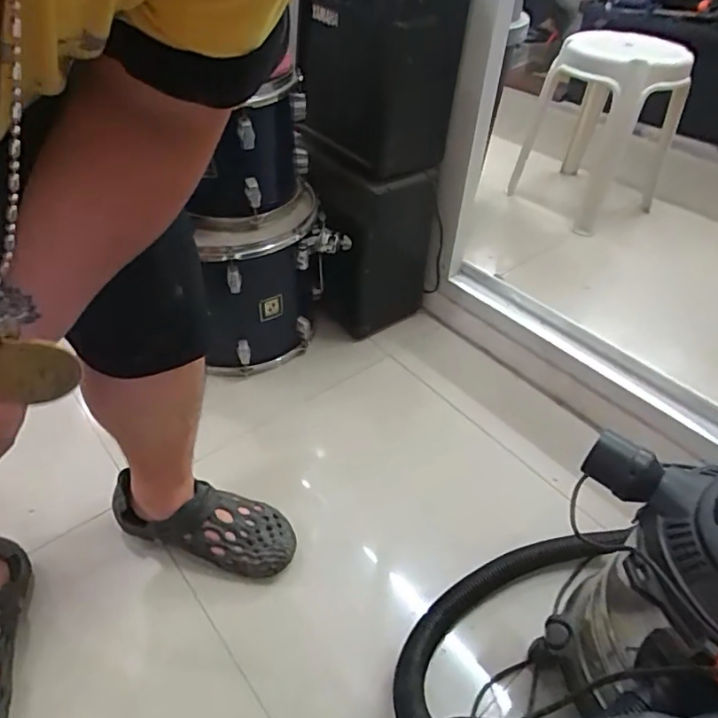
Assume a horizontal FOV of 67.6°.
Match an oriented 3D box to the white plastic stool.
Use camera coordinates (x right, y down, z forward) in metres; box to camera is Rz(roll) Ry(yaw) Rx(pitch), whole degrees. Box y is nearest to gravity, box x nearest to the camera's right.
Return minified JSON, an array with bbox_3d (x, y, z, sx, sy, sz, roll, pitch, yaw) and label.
[{"bbox_3d":[0.710,-0.694,1.582,0.356,0.434,0.358,-24,48,-26],"label":"white plastic stool"}]

